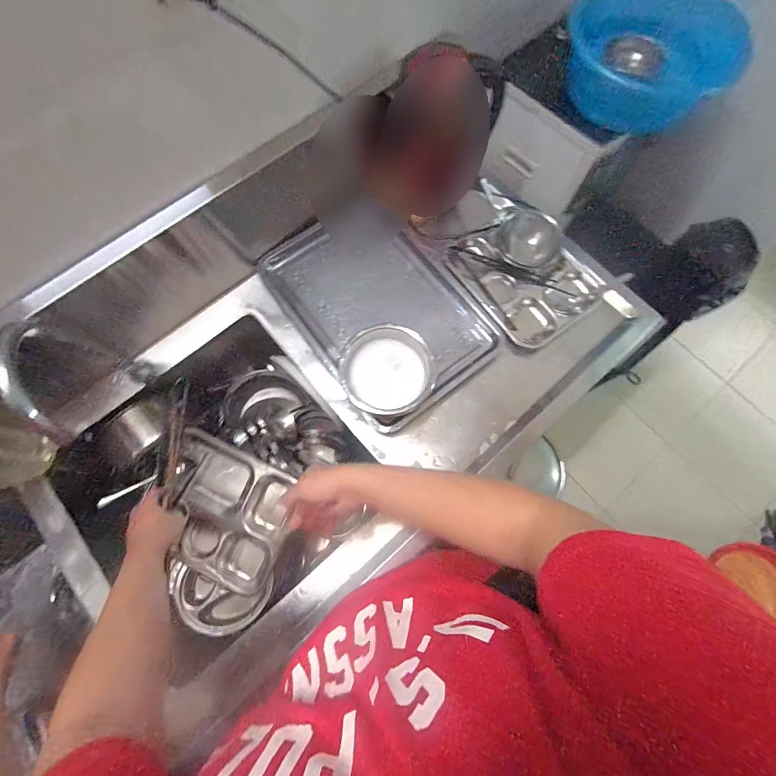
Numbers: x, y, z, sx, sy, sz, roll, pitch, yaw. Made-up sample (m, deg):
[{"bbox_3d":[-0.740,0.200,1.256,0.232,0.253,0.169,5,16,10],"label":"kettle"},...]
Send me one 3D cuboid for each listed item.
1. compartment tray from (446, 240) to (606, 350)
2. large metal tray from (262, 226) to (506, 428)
[{"bbox_3d":[0.291,-0.241,0.787,0.231,0.039,0.286,-38,77,-10],"label":"compartment tray"},{"bbox_3d":[-0.018,-0.175,0.774,0.324,0.044,0.462,-34,77,-10],"label":"large metal tray"}]

